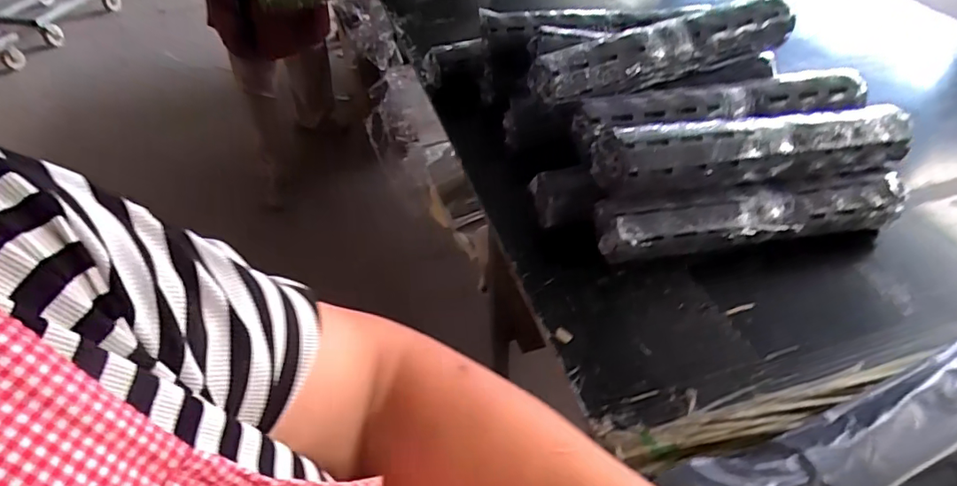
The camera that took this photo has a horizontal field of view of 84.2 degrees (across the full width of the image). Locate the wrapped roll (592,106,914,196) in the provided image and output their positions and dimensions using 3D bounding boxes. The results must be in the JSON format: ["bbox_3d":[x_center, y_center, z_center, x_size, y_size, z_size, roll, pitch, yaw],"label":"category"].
[{"bbox_3d":[0.355,-0.124,0.675,0.405,0.063,0.084,-7,46,-7],"label":"wrapped roll"}]

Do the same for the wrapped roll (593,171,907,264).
[{"bbox_3d":[0.349,-0.035,0.687,0.406,0.083,0.068,-7,46,-7],"label":"wrapped roll"}]

